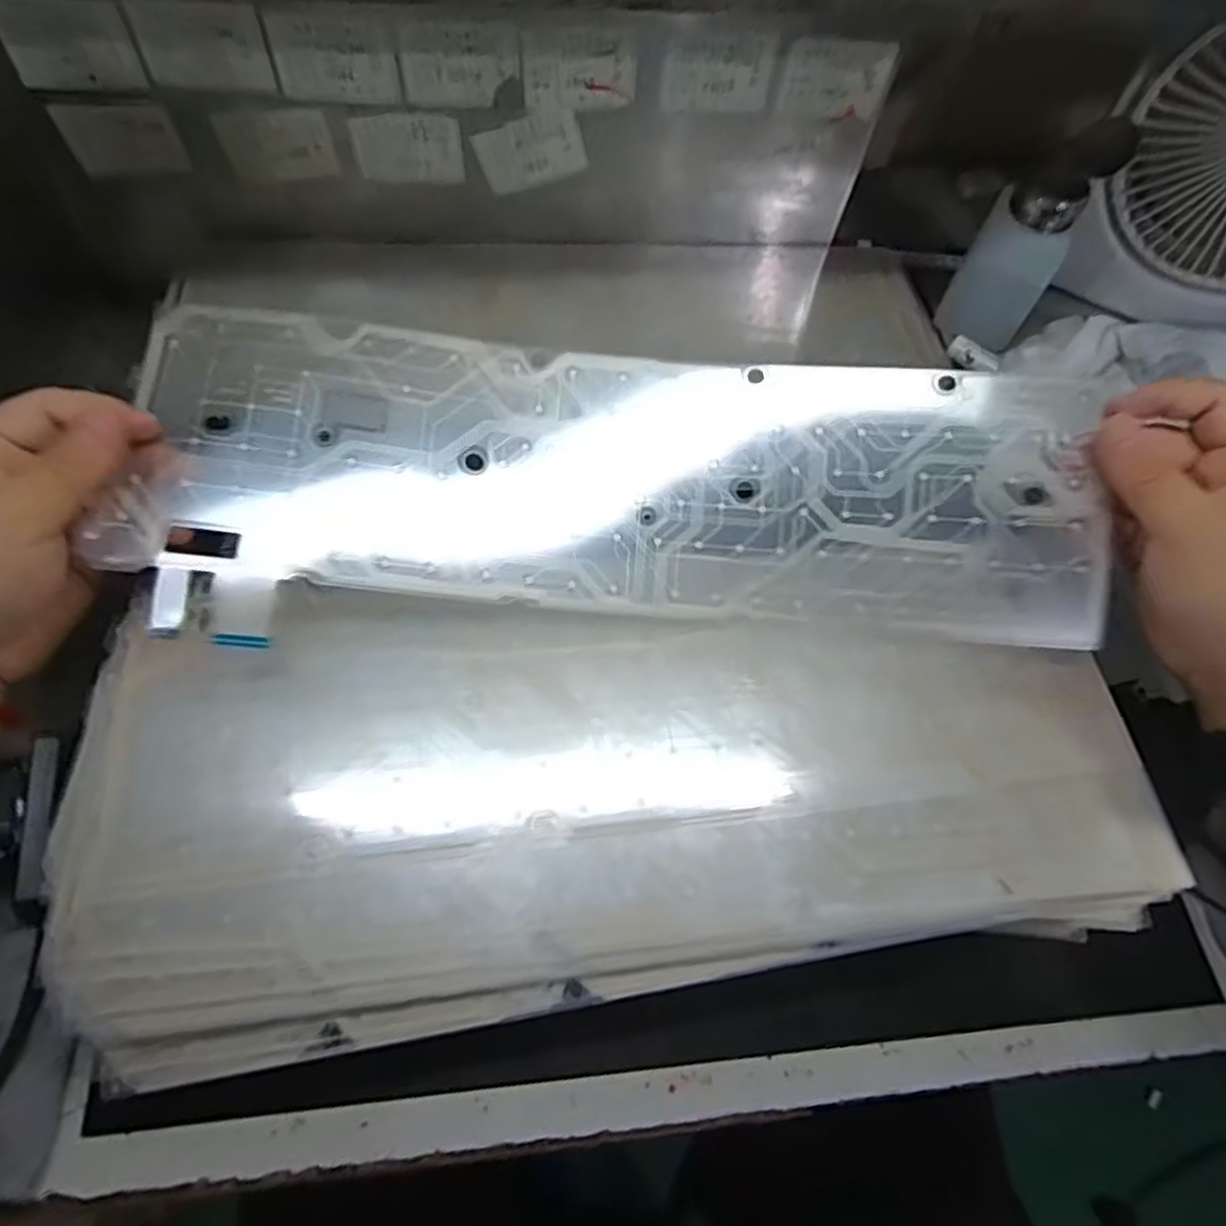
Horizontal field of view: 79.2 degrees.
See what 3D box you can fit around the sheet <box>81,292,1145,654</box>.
[{"bbox_3d":[0.017,-0.057,0.324,0.441,0.052,0.152,4,75,-7],"label":"sheet"}]

